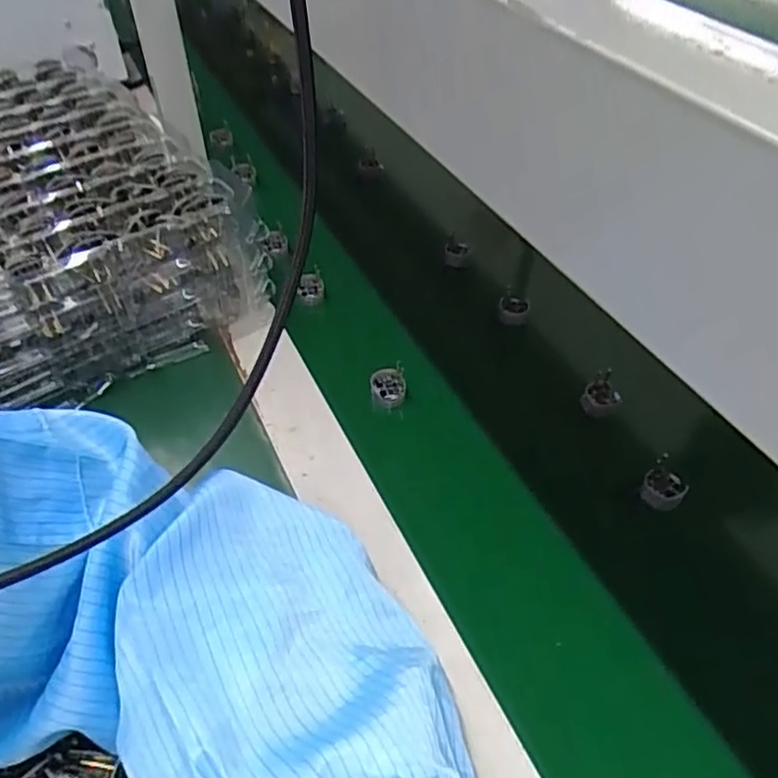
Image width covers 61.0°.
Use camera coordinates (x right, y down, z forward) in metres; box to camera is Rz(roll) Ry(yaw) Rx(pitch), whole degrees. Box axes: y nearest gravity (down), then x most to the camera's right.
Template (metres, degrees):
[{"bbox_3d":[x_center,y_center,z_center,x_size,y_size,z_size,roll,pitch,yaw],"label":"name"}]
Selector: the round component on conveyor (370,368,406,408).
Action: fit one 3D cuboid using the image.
[{"bbox_3d":[0.000,-0.001,0.504,0.025,0.010,0.029,-9,85,0],"label":"round component on conveyor"}]

